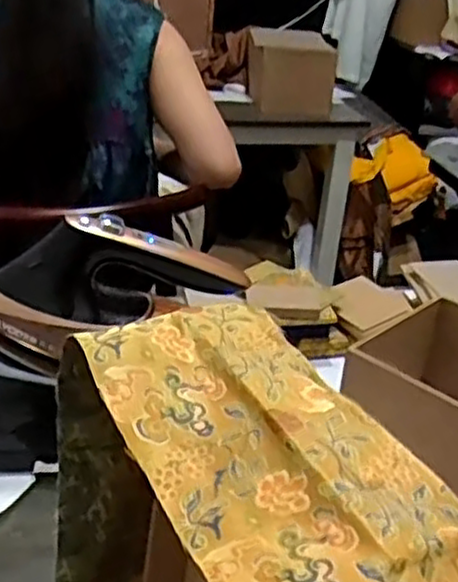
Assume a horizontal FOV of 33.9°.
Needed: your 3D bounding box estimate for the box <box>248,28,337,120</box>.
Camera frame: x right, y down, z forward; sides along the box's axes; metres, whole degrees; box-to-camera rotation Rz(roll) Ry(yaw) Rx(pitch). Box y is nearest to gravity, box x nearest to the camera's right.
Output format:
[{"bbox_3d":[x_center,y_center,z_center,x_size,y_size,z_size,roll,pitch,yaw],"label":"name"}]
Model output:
[{"bbox_3d":[0.154,-0.557,1.891,0.196,0.155,0.223,1,28,-8],"label":"box"}]

